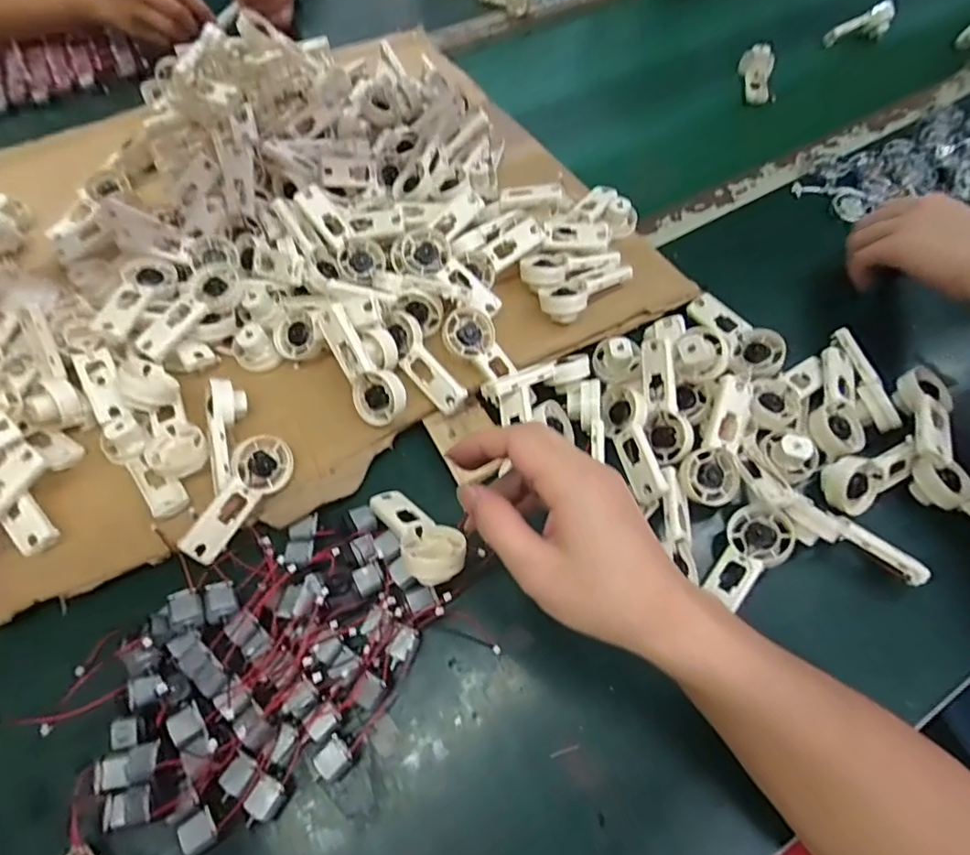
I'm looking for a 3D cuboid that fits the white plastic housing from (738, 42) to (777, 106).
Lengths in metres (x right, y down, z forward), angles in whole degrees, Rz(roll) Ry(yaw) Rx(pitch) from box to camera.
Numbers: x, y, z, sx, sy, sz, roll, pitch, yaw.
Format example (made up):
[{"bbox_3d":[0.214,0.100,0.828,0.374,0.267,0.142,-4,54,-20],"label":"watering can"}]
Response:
[{"bbox_3d":[0.329,-0.421,0.680,0.034,0.023,0.088,2,73,3],"label":"white plastic housing"}]

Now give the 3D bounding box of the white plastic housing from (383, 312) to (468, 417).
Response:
[{"bbox_3d":[-0.050,-0.052,0.437,0.029,0.019,0.094,-32,76,-16],"label":"white plastic housing"}]

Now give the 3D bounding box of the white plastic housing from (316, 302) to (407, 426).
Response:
[{"bbox_3d":[-0.093,-0.045,0.414,0.090,0.040,0.013,58,31,-2],"label":"white plastic housing"}]

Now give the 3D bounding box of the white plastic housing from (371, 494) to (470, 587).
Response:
[{"bbox_3d":[-0.046,0.064,0.371,0.038,0.016,0.091,-34,42,-18],"label":"white plastic housing"}]

